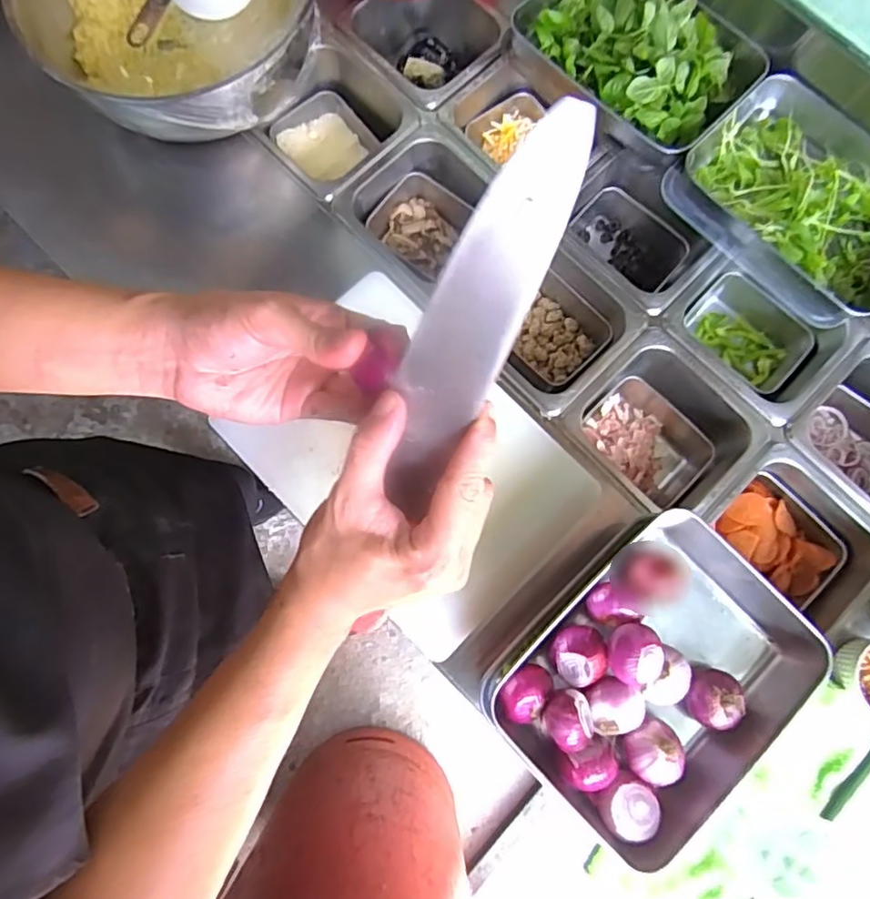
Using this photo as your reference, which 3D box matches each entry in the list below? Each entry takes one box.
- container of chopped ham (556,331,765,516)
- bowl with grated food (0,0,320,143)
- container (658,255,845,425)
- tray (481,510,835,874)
[{"bbox_3d":[0.246,-0.017,0.677,0.176,0.096,0.162,44,82,7],"label":"container of chopped ham"},{"bbox_3d":[-0.276,-0.476,0.629,0.292,0.139,0.289,0,79,-1],"label":"bowl with grated food"},{"bbox_3d":[0.359,-0.126,0.702,0.174,0.095,0.153,44,82,7],"label":"container"},{"bbox_3d":[0.190,0.199,0.521,0.256,0.067,0.210,-39,82,-8],"label":"tray"}]

